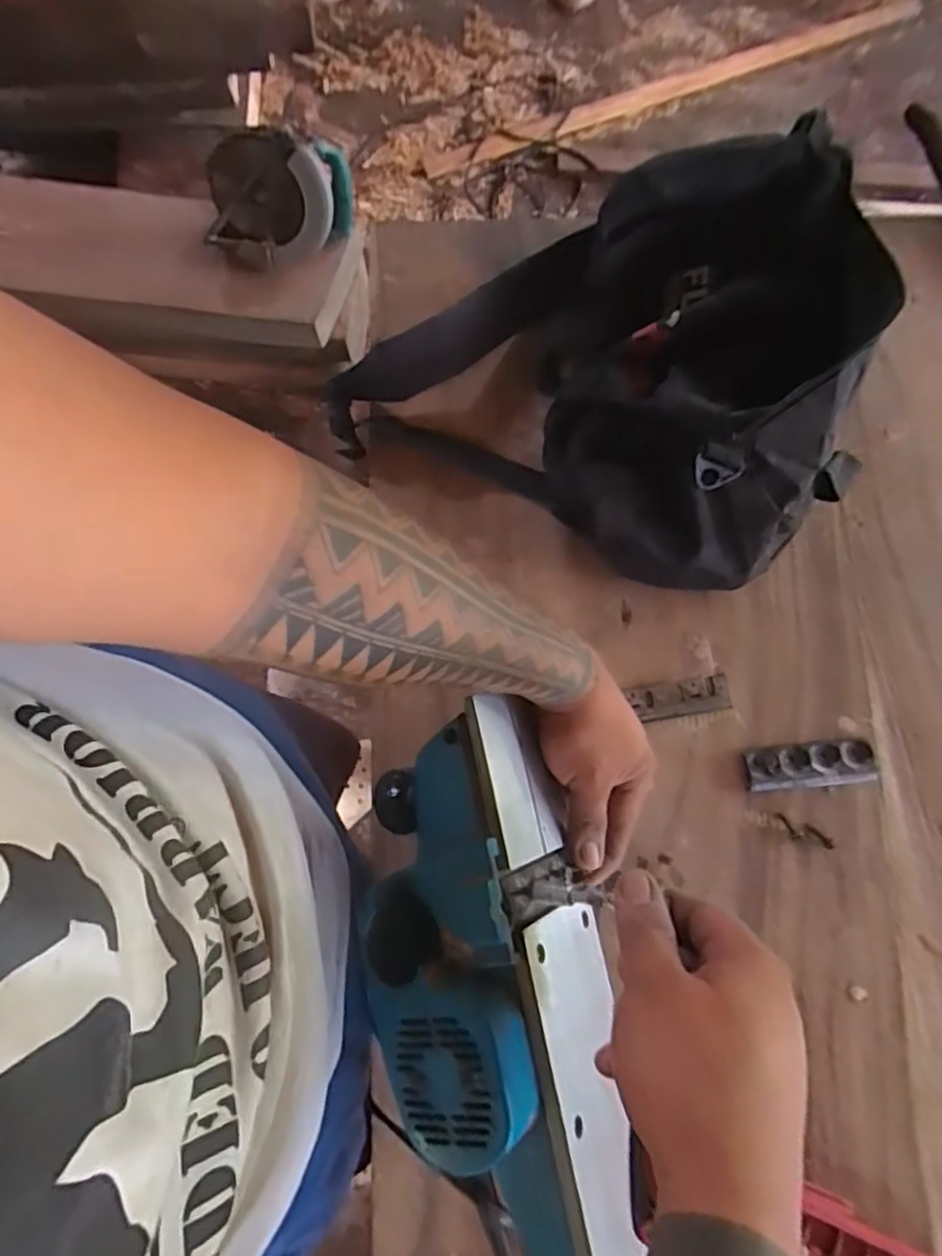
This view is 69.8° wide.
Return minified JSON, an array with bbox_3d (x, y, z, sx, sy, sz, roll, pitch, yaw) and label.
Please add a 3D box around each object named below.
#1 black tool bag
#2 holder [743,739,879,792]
[{"bbox_3d":[0.100,-0.190,0.543,0.423,0.116,0.330,-9,79,-3],"label":"black tool bag"},{"bbox_3d":[0.277,0.111,0.546,0.105,0.009,0.035,-5,79,-2],"label":"holder"}]

